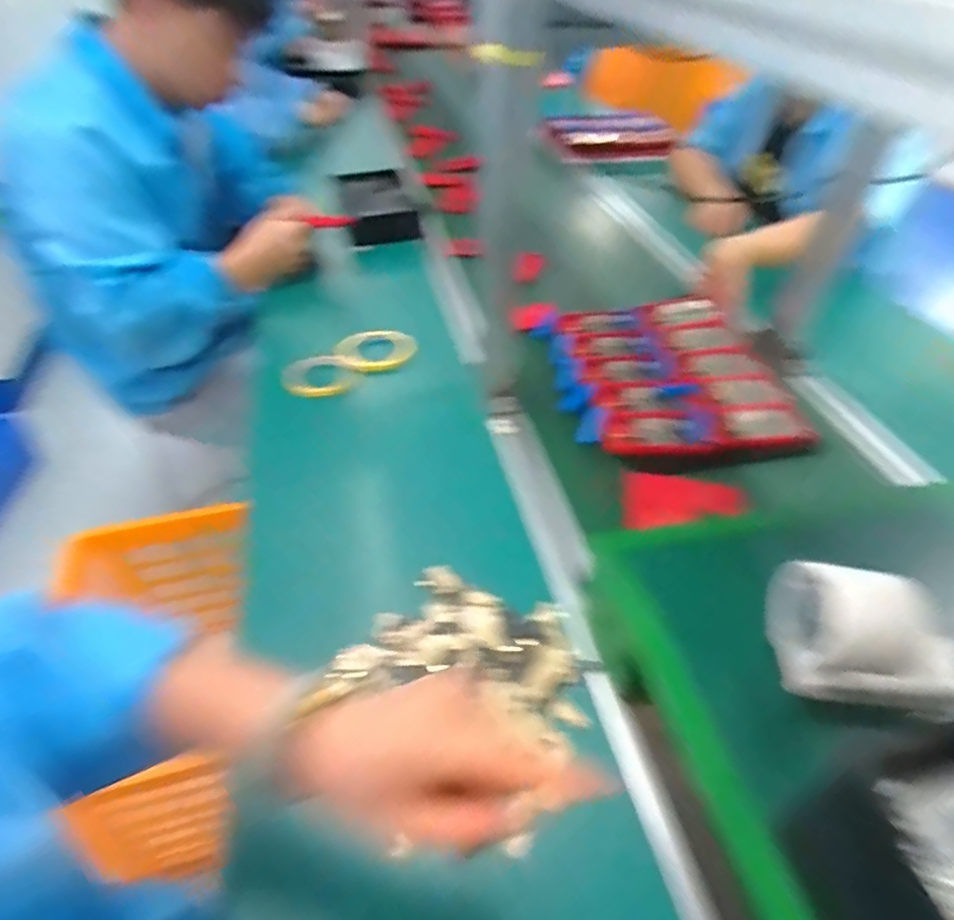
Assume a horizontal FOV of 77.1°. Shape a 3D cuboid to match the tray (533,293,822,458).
[{"bbox_3d":[0.249,-0.120,0.821,0.281,0.032,0.323,-5,44,-8],"label":"tray"}]

